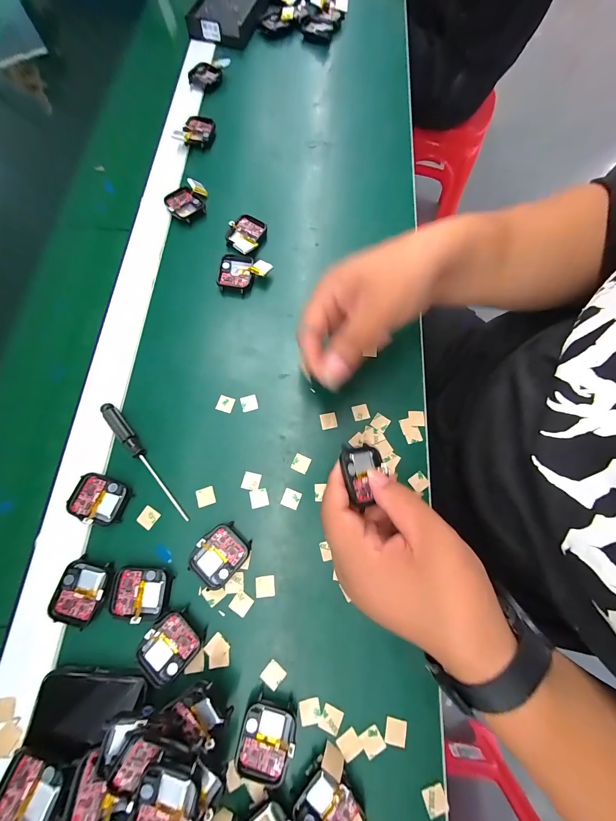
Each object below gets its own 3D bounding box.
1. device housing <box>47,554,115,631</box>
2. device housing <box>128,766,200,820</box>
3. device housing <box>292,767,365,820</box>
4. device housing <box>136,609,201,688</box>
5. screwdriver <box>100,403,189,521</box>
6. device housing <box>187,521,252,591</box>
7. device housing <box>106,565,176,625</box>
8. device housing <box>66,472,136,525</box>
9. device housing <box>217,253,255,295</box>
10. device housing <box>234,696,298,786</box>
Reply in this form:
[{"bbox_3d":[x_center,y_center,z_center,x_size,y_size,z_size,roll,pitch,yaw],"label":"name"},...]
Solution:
[{"bbox_3d":[-0.181,0.145,0.233,0.038,0.007,0.046,18,74,3],"label":"device housing"},{"bbox_3d":[-0.086,0.239,0.174,0.038,0.008,0.039,14,73,3],"label":"device housing"},{"bbox_3d":[0.014,0.274,0.200,0.039,0.012,0.035,37,76,9],"label":"device housing"},{"bbox_3d":[-0.107,0.181,0.225,0.037,0.010,0.040,41,76,10],"label":"device housing"},{"bbox_3d":[-0.148,0.045,0.264,0.013,0.011,0.130,-38,78,-12],"label":"screwdriver"},{"bbox_3d":[-0.074,0.121,0.244,0.037,0.011,0.046,41,76,9],"label":"device housing"},{"bbox_3d":[-0.136,0.146,0.234,0.045,0.006,0.036,9,73,1],"label":"device housing"},{"bbox_3d":[-0.181,0.077,0.254,0.045,0.008,0.036,20,74,4],"label":"device housing"},{"bbox_3d":[-0.080,-0.151,0.325,0.037,0.014,0.046,3,73,-1],"label":"device housing"},{"bbox_3d":[-0.030,0.238,0.211,0.038,0.012,0.044,15,74,2],"label":"device housing"}]

